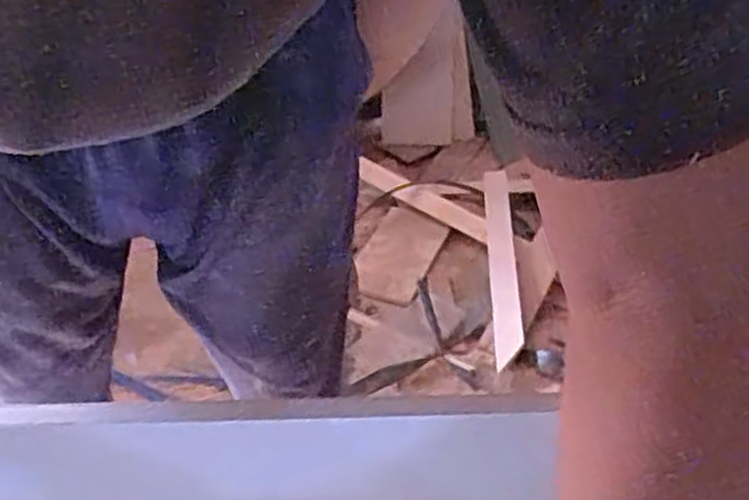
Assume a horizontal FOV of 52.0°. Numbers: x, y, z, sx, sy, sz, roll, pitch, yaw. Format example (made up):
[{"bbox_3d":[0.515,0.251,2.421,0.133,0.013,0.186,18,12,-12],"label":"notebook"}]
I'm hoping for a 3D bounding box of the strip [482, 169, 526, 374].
[{"bbox_3d":[0.258,0.014,1.563,0.056,0.013,0.519,-5,48,8],"label":"strip"}]

